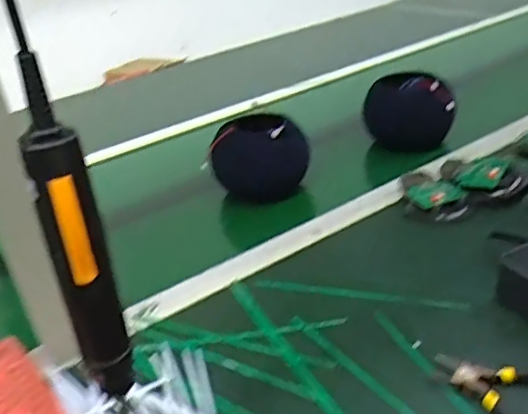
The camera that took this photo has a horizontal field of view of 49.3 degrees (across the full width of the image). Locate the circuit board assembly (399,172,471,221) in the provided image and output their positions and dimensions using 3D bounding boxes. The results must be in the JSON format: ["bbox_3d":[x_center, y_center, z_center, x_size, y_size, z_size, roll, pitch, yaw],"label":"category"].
[{"bbox_3d":[0.210,-0.021,0.724,0.054,0.012,0.104,-15,30,-14],"label":"circuit board assembly"}]

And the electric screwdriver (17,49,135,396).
[{"bbox_3d":[-0.103,0.028,0.324,0.034,0.211,0.033,-19,31,-20],"label":"electric screwdriver"}]

